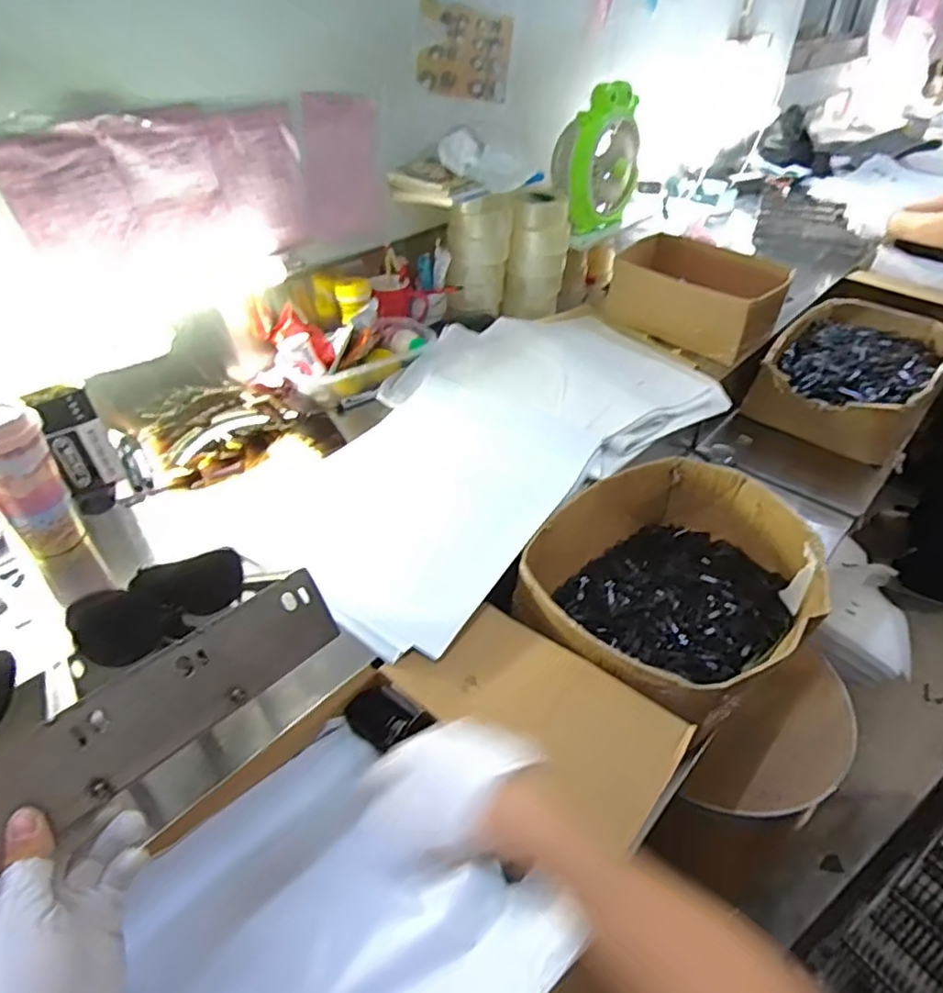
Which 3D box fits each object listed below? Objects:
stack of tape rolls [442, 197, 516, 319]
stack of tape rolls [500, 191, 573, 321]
[{"bbox_3d":[0.013,-0.462,1.234,0.123,0.206,0.094,3,40,4],"label":"stack of tape rolls"},{"bbox_3d":[0.135,-0.482,1.289,0.105,0.218,0.123,13,42,15],"label":"stack of tape rolls"}]

